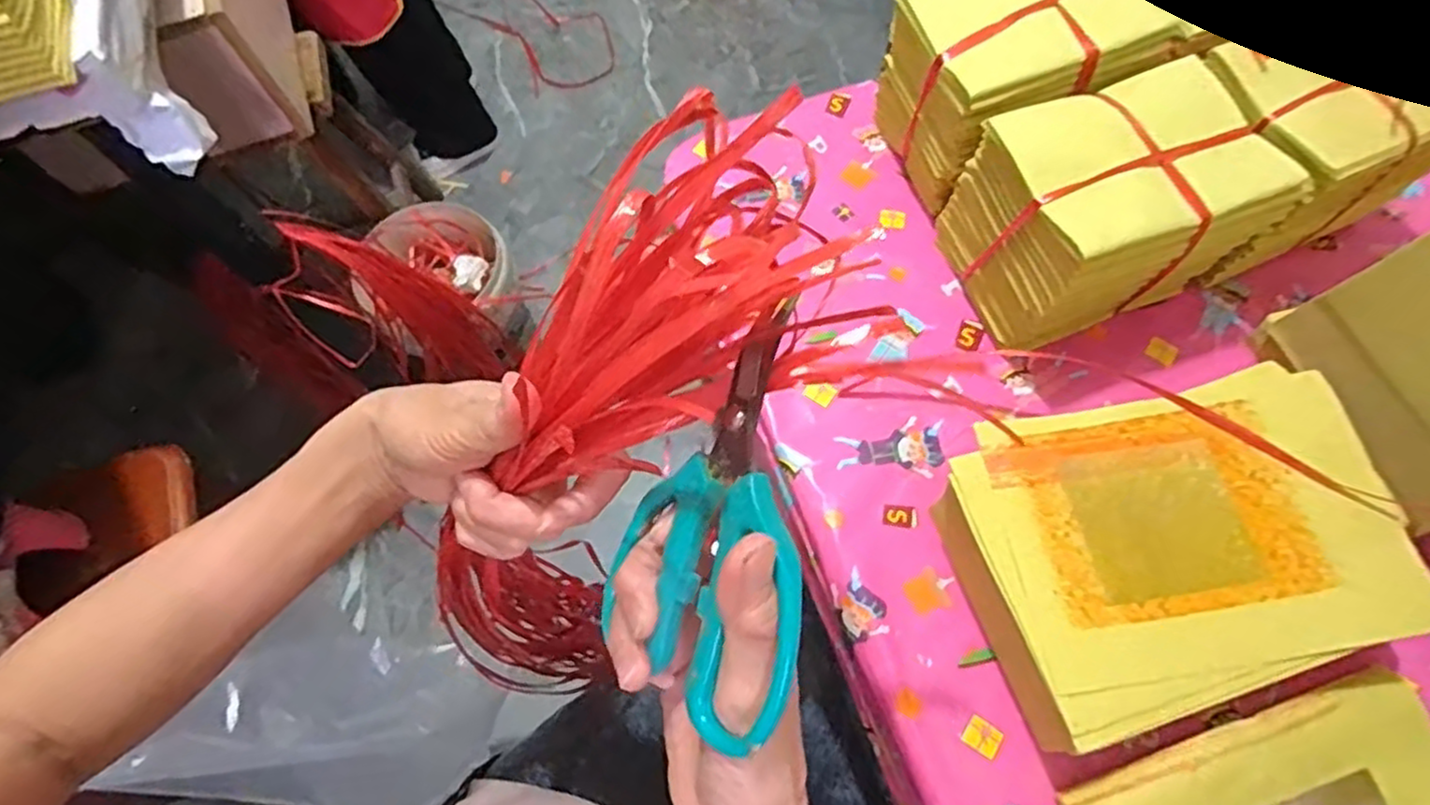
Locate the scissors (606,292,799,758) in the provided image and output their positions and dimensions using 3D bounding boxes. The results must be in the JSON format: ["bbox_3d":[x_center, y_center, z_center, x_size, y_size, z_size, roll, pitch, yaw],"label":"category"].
[{"bbox_3d":[0.004,0.032,0.245,0.089,0.010,0.135,20,93,49],"label":"scissors"}]

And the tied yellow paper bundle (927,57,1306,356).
[{"bbox_3d":[0.278,-0.136,0.520,0.172,0.135,0.121,-18,67,-6],"label":"tied yellow paper bundle"}]

